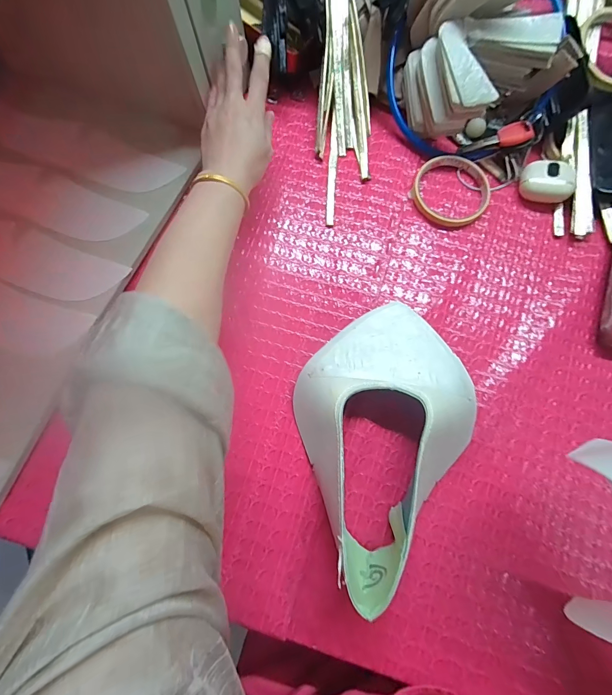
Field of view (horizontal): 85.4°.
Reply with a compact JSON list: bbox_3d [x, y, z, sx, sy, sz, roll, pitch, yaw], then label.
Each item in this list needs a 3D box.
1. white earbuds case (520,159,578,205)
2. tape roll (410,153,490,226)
[{"bbox_3d":[0.270,-0.185,0.370,0.053,0.026,0.035,13,77,4],"label":"white earbuds case"},{"bbox_3d":[0.165,-0.179,0.379,0.084,0.011,0.082,0,76,1],"label":"tape roll"}]

